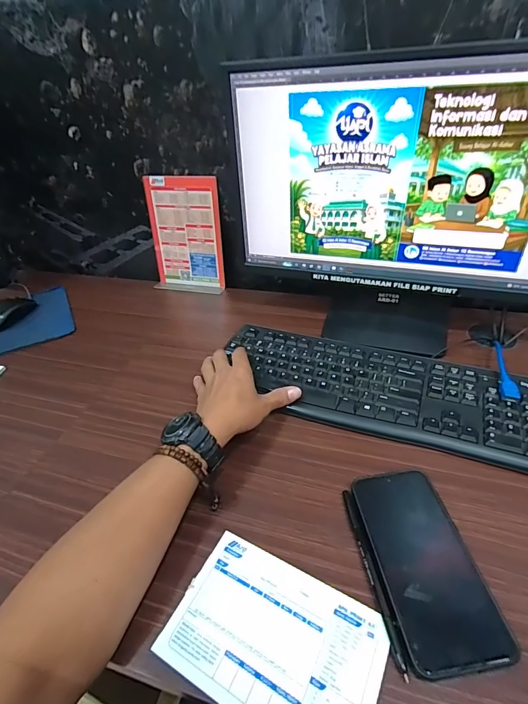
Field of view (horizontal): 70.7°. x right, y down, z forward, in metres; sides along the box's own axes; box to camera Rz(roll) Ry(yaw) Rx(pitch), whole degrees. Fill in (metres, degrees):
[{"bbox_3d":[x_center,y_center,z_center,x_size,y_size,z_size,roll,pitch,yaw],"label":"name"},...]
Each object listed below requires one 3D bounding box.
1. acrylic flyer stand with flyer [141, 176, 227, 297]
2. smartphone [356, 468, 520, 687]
[{"bbox_3d":[-0.157,-0.224,0.734,0.149,0.204,0.063,10,41,18],"label":"acrylic flyer stand with flyer"},{"bbox_3d":[0.138,0.180,0.329,0.076,0.016,0.159,-8,38,-3],"label":"smartphone"}]

